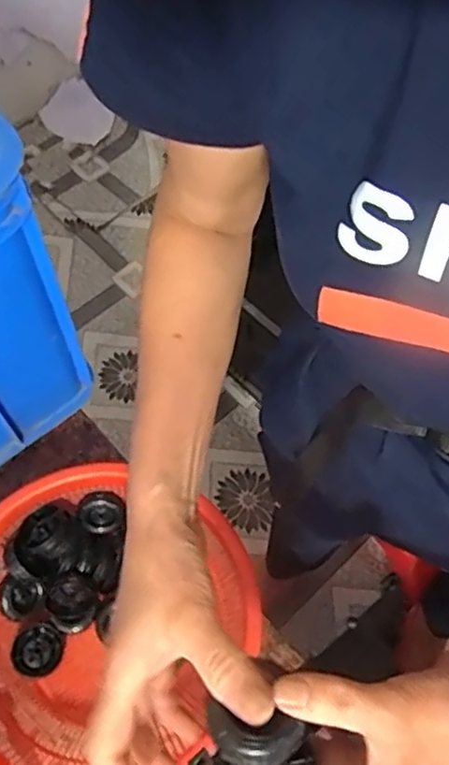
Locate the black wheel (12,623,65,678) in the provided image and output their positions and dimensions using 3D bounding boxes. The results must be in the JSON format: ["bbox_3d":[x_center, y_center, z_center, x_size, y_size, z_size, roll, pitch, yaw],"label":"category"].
[{"bbox_3d":[-0.175,0.253,0.608,0.045,0.018,0.044,0,63,0],"label":"black wheel"}]

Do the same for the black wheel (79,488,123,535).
[{"bbox_3d":[-0.121,0.127,0.635,0.043,0.019,0.040,-39,111,2],"label":"black wheel"}]

